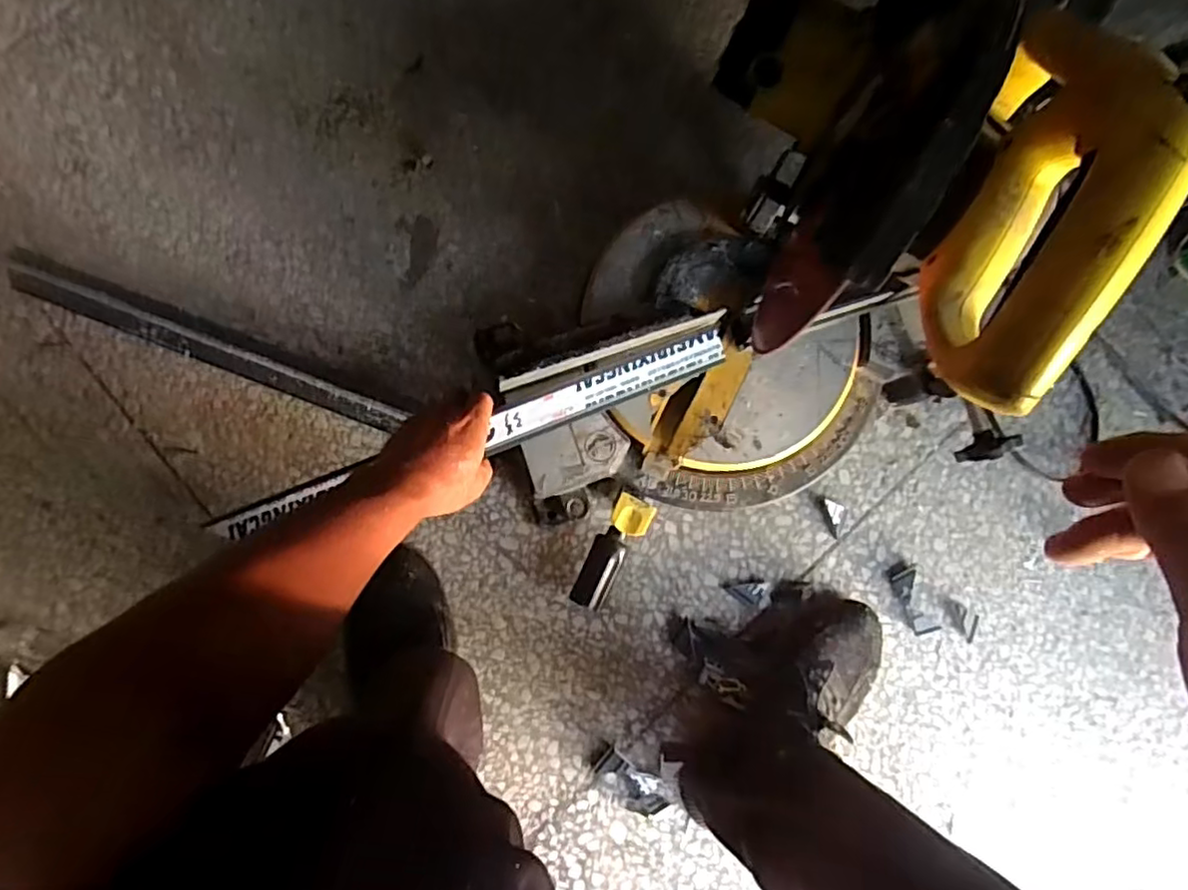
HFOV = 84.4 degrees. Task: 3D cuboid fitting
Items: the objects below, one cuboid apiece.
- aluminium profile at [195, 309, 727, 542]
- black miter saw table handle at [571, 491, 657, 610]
[{"bbox_3d":[-0.105,-0.019,0.589,0.489,0.035,0.060,-21,90,-2],"label":"aluminium profile"},{"bbox_3d":[0.016,0.102,0.629,0.035,0.025,0.114,29,100,-5],"label":"black miter saw table handle"}]

